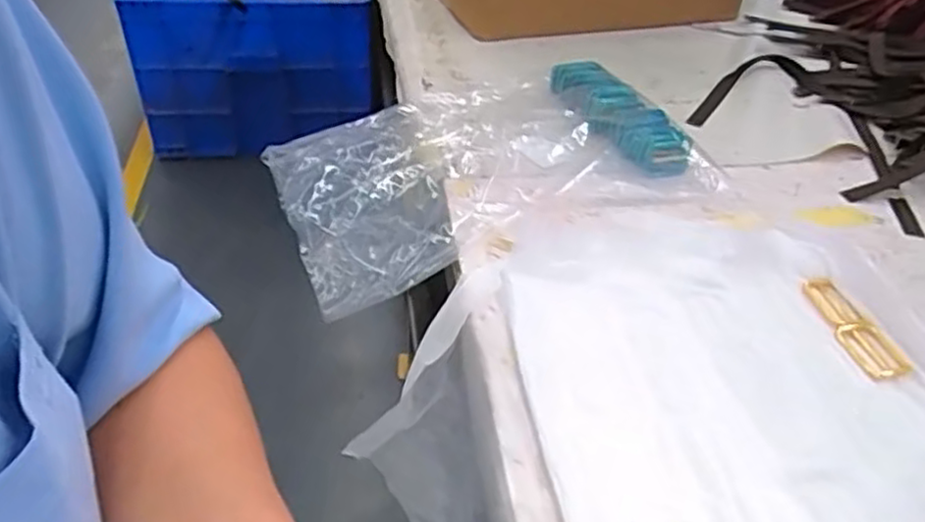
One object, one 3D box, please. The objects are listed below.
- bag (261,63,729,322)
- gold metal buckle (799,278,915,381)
[{"bbox_3d":[0.017,-0.087,0.620,0.344,0.065,0.226,-16,44,-13],"label":"bag"},{"bbox_3d":[0.264,0.044,0.481,0.028,0.010,0.087,-5,41,-11],"label":"gold metal buckle"}]

